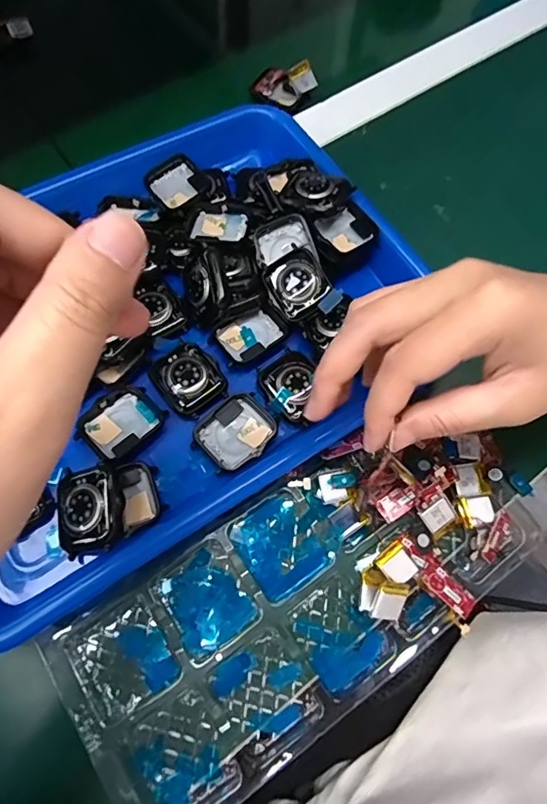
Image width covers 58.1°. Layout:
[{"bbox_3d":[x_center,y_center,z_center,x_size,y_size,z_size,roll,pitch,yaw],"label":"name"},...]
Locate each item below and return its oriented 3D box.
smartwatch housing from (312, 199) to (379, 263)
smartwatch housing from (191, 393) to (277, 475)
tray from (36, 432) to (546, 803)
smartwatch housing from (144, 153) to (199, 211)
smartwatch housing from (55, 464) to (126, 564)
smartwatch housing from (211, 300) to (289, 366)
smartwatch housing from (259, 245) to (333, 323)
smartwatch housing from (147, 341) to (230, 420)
[{"bbox_3d":[0.045,-0.112,0.324,0.041,0.013,0.037,-28,72,-13],"label":"smartwatch housing"},{"bbox_3d":[-0.022,0.018,0.289,0.045,0.010,0.037,-38,74,-16],"label":"smartwatch housing"},{"bbox_3d":[0.019,0.102,0.269,0.257,0.021,0.114,-32,75,-11],"label":"tray"},{"bbox_3d":[-0.066,-0.149,0.339,0.037,0.009,0.036,-35,73,-15],"label":"smartwatch housing"},{"bbox_3d":[-0.097,0.057,0.260,0.035,0.013,0.045,-10,68,-7],"label":"smartwatch housing"},{"bbox_3d":[-0.016,-0.044,0.308,0.041,0.014,0.033,-33,73,-15],"label":"smartwatch housing"},{"bbox_3d":[0.014,-0.074,0.303,0.033,0.011,0.040,-33,78,4],"label":"smartwatch housing"},{"bbox_3d":[-0.051,-0.015,0.297,0.036,0.011,0.043,-38,74,-16],"label":"smartwatch housing"}]

